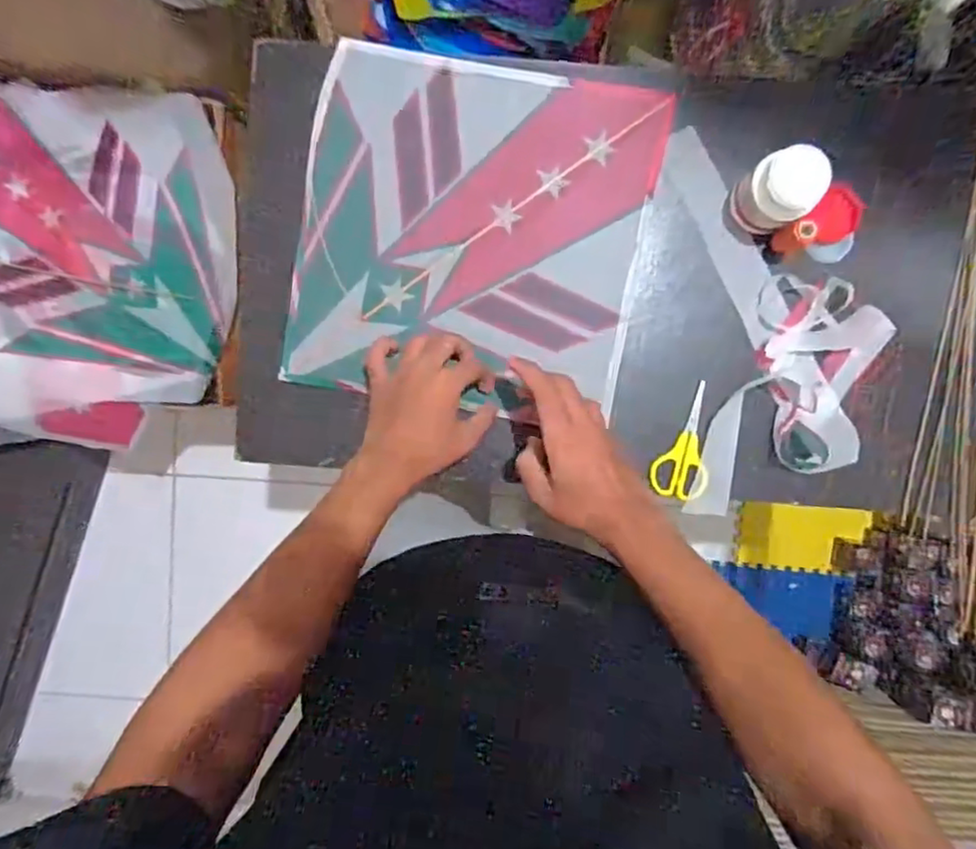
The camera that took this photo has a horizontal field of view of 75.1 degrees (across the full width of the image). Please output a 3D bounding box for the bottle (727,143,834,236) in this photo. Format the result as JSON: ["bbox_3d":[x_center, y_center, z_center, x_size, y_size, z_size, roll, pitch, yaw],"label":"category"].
[{"bbox_3d":[0.252,-0.203,0.552,0.049,0.082,0.059,-35,96,4],"label":"bottle"}]

